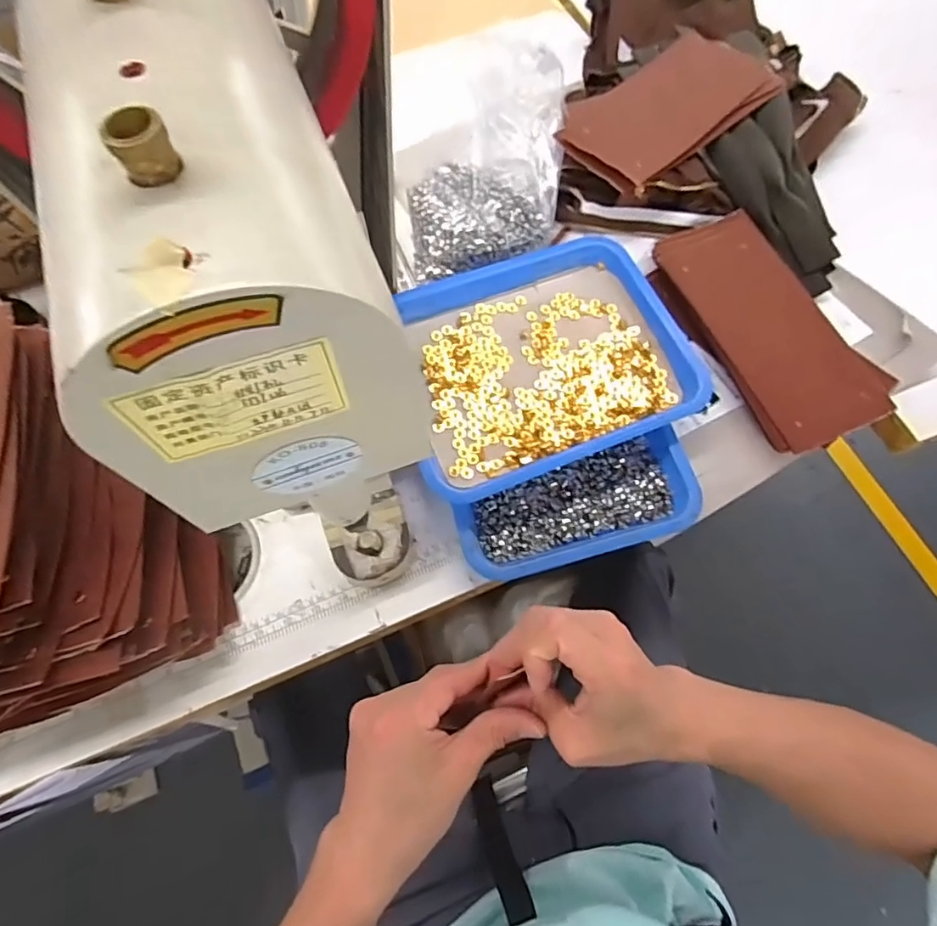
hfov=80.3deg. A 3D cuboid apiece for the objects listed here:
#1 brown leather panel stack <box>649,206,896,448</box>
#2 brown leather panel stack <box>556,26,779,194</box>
[{"bbox_3d":[0.310,-0.145,0.583,0.135,0.039,0.272,-22,69,-10],"label":"brown leather panel stack"},{"bbox_3d":[0.233,-0.414,0.635,0.258,0.044,0.125,-37,72,-15],"label":"brown leather panel stack"}]

